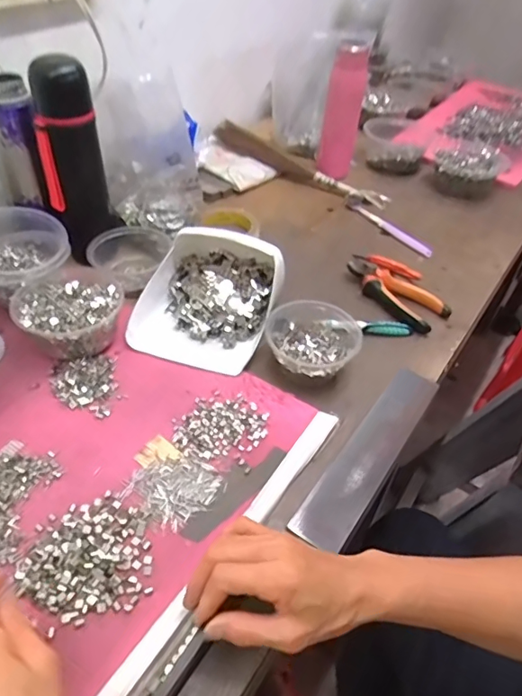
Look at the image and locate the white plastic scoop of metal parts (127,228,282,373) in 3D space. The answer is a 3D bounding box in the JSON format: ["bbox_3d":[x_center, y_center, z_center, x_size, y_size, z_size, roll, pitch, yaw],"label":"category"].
[{"bbox_3d":[-0.063,-0.068,0.609,0.160,0.081,0.171,14,46,8],"label":"white plastic scoop of metal parts"}]

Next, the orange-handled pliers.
[{"bbox_3d":[0.177,-0.073,0.695,0.149,0.031,0.074,36,52,26],"label":"orange-handled pliers"}]

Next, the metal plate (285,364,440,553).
[{"bbox_3d":[0.116,0.098,0.514,0.048,0.008,0.242,30,50,22],"label":"metal plate"}]

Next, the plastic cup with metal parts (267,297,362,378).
[{"bbox_3d":[0.061,-0.015,0.590,0.106,0.042,0.123,13,46,7],"label":"plastic cup with metal parts"}]

